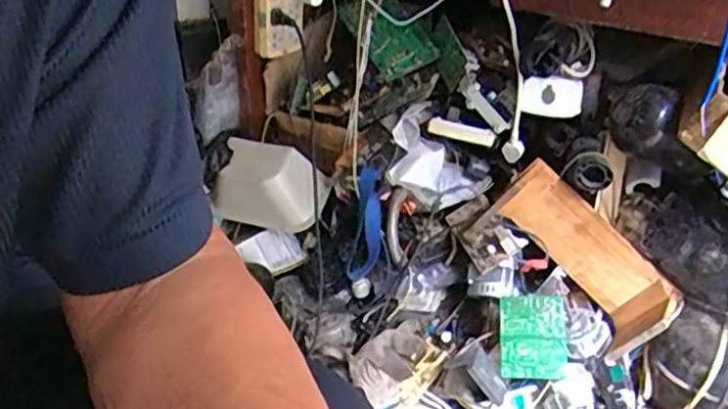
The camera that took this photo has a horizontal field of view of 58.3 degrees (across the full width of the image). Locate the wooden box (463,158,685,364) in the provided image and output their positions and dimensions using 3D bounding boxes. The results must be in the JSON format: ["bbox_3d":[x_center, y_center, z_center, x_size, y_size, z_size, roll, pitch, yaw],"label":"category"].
[{"bbox_3d":[0.317,0.086,0.994,0.133,0.128,0.302,-24,64,-39],"label":"wooden box"}]

